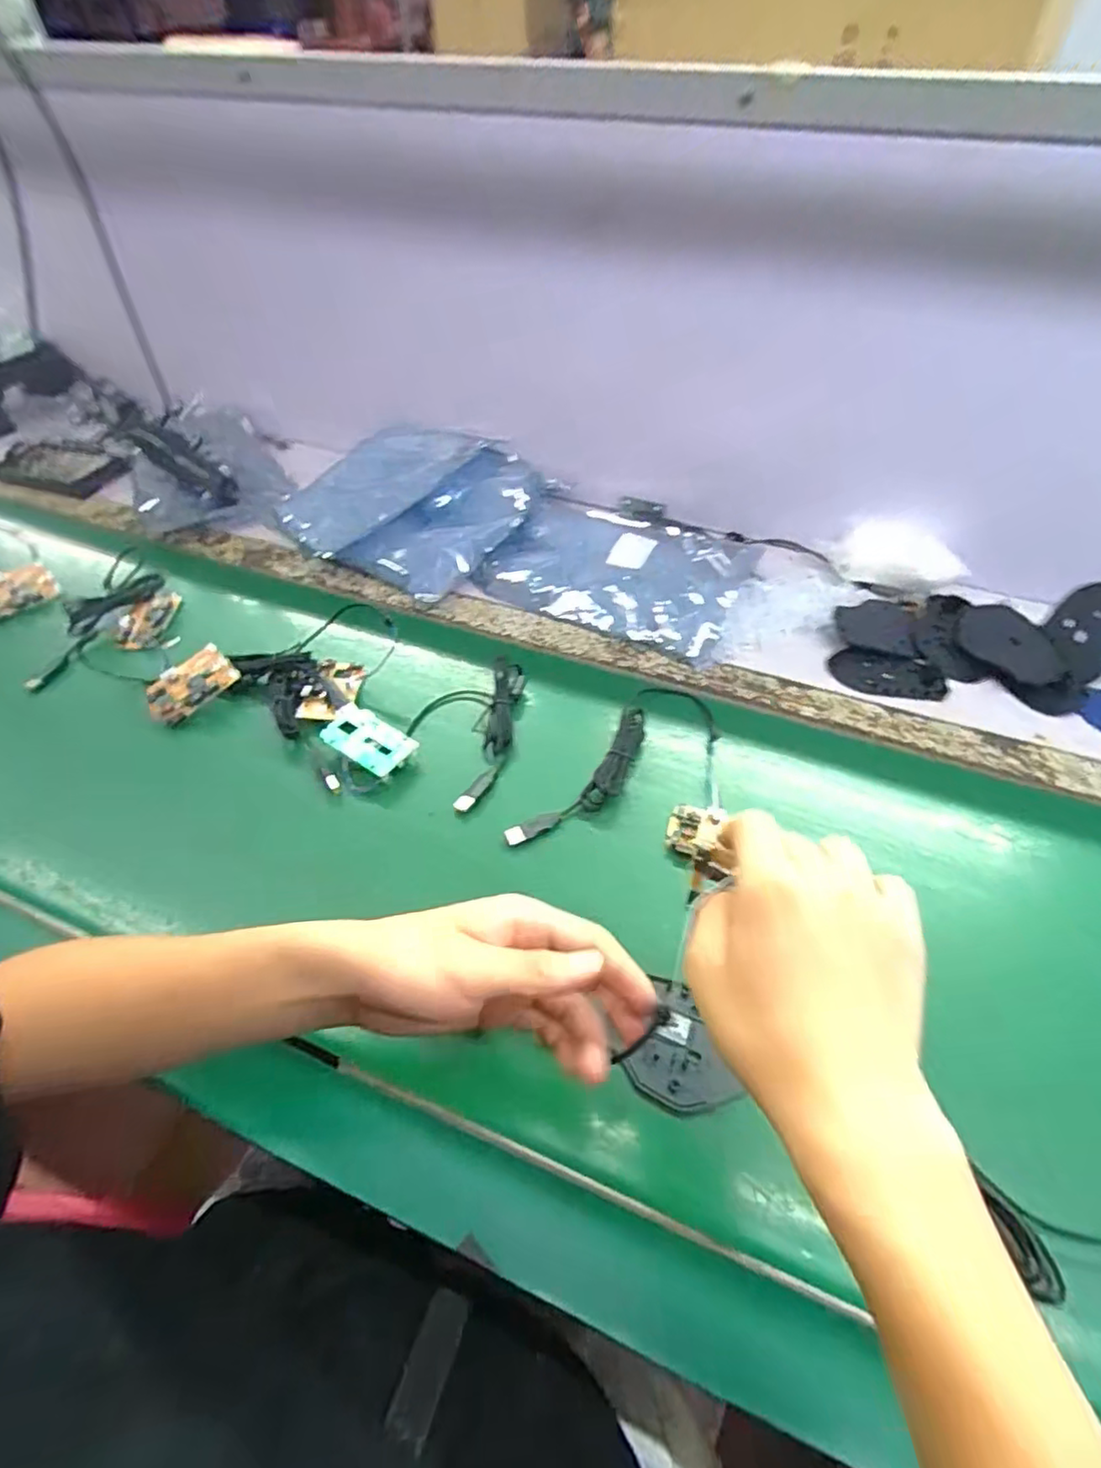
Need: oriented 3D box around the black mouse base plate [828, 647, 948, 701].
[{"bbox_3d":[0.327,-0.057,0.620,0.105,0.006,0.060,15,51,12],"label":"black mouse base plate"}]

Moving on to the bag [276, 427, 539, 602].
[{"bbox_3d":[-0.176,-0.287,0.774,0.266,0.055,0.247,23,53,18],"label":"bag"}]

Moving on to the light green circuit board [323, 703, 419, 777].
[{"bbox_3d":[-0.160,0.005,0.562,0.085,0.017,0.046,30,55,23],"label":"light green circuit board"}]

